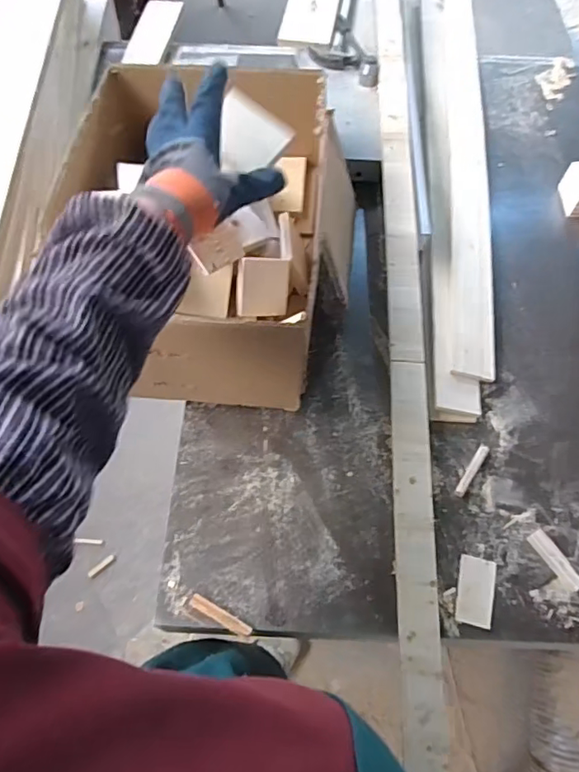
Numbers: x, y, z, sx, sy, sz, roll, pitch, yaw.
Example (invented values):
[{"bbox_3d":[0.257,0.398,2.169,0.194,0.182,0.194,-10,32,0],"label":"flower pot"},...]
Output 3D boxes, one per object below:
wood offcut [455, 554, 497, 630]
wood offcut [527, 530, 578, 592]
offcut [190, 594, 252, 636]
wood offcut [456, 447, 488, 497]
[{"bbox_3d":[0.200,0.219,0.593,0.039,0.005,0.070,13,62,7],"label":"wood offcut"},{"bbox_3d":[0.294,0.192,0.610,0.018,0.016,0.071,-29,65,-15],"label":"wood offcut"},{"bbox_3d":[-0.072,0.242,0.583,0.072,0.006,0.012,25,64,14],"label":"offcut"},{"bbox_3d":[0.215,0.100,0.652,0.011,0.013,0.070,32,66,17],"label":"wood offcut"}]

